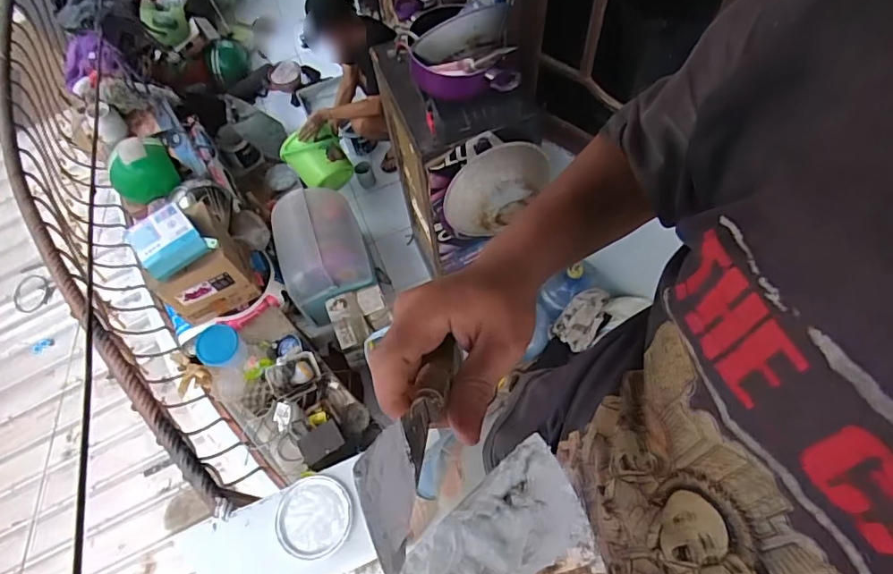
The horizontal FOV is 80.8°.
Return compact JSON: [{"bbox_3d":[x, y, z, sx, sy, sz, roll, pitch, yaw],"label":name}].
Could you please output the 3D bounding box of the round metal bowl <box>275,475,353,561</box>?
[{"bbox_3d":[-0.299,0.521,1.190,0.170,0.022,0.167,-1,63,2],"label":"round metal bowl"}]

